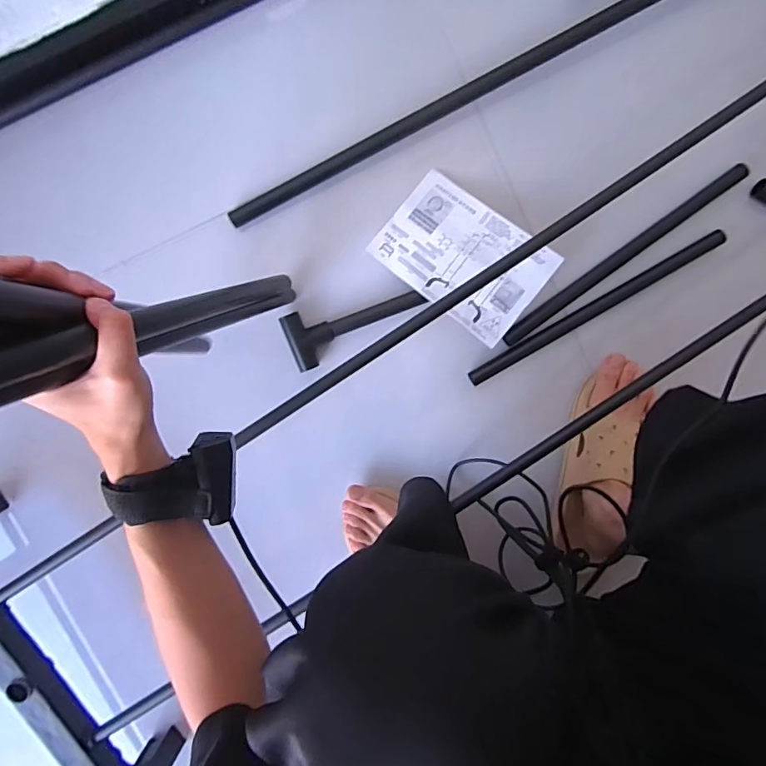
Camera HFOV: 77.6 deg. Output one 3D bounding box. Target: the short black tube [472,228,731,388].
[{"bbox_3d":[0.282,-0.100,0.632,0.373,0.017,0.020,-31,95,0],"label":"short black tube"}]

